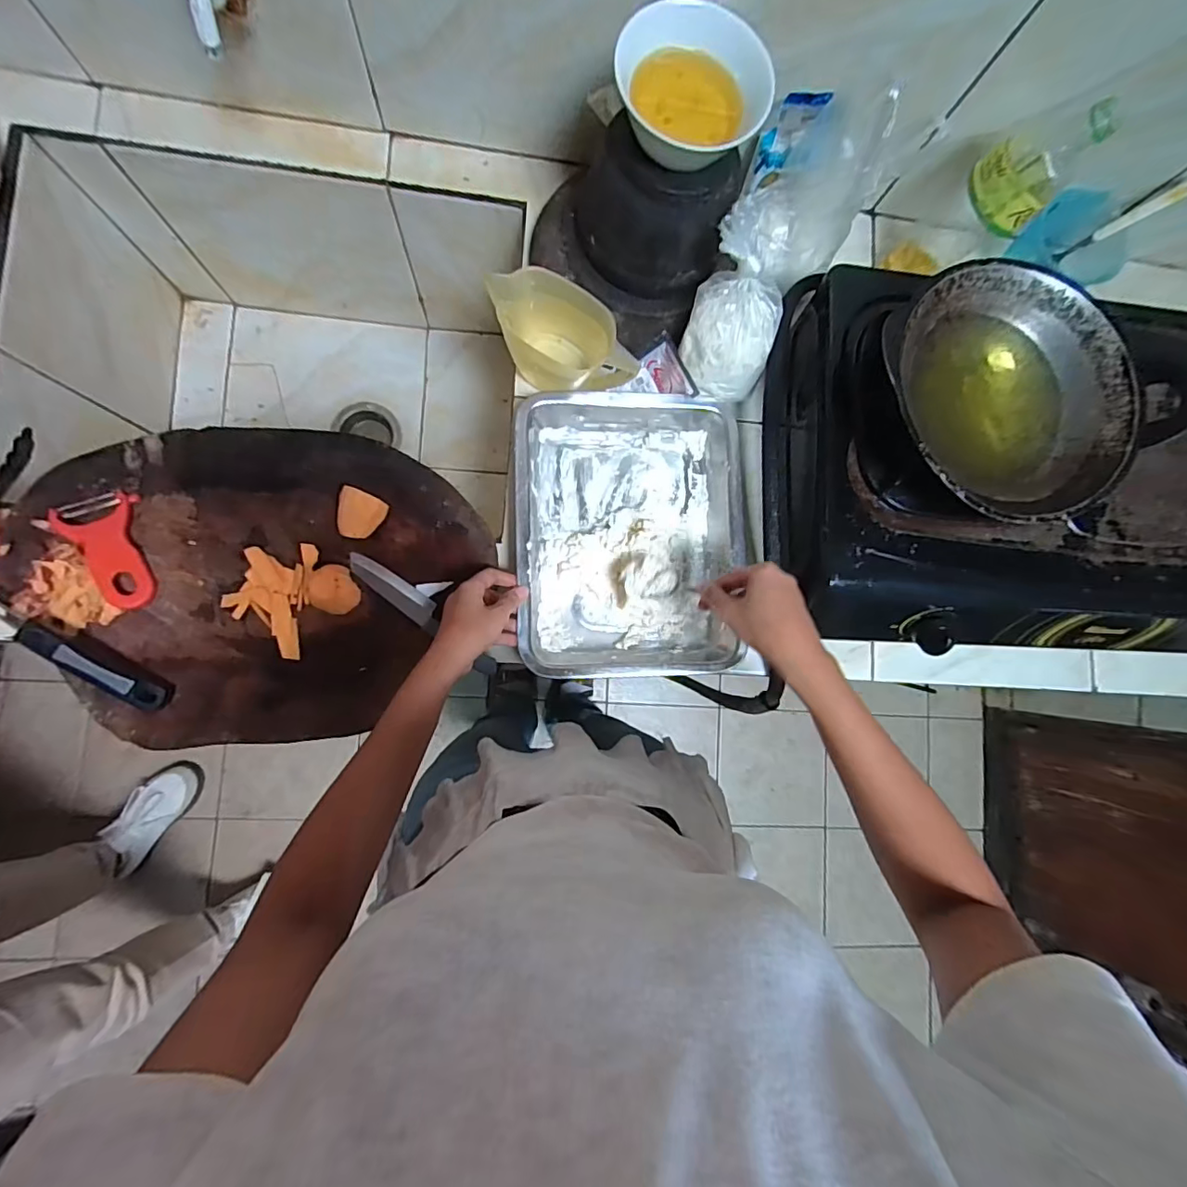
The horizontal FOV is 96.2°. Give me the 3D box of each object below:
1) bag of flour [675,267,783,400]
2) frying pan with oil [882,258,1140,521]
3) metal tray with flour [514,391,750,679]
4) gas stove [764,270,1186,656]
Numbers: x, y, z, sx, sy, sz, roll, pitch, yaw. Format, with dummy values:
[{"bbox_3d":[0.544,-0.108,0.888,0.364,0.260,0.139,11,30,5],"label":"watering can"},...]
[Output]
[{"bbox_3d":[0.142,-0.262,0.542,0.101,0.108,0.082,31,81,-5],"label":"bag of flour"},{"bbox_3d":[0.372,-0.182,0.486,0.217,0.048,0.229,1,85,-8],"label":"frying pan with oil"},{"bbox_3d":[0.041,-0.066,0.574,0.240,0.060,0.297,-1,85,-8],"label":"metal tray with flour"},{"bbox_3d":[0.537,-0.127,0.566,0.690,0.149,0.365,3,84,-8],"label":"gas stove"}]

